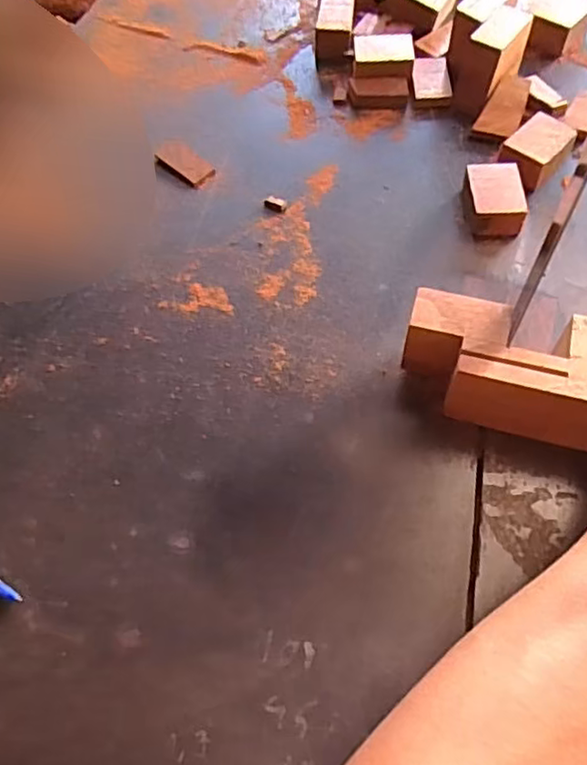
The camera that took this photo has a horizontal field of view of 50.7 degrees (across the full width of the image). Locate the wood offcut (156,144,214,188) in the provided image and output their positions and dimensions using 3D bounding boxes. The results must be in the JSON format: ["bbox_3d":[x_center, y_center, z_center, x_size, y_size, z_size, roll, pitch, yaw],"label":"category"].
[{"bbox_3d":[-0.087,-0.175,0.494,0.049,0.004,0.026,38,69,21],"label":"wood offcut"}]

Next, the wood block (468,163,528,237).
[{"bbox_3d":[0.143,-0.130,0.442,0.035,0.029,0.050,2,60,4],"label":"wood block"}]

